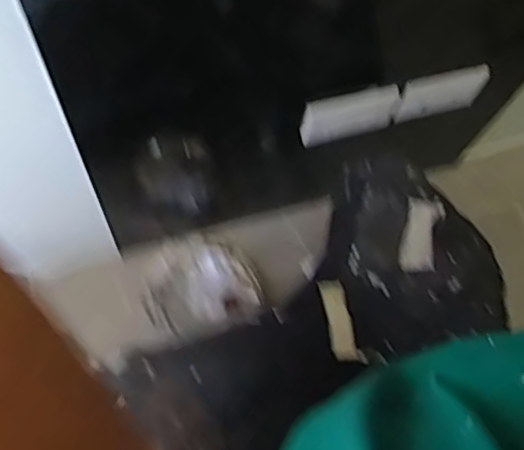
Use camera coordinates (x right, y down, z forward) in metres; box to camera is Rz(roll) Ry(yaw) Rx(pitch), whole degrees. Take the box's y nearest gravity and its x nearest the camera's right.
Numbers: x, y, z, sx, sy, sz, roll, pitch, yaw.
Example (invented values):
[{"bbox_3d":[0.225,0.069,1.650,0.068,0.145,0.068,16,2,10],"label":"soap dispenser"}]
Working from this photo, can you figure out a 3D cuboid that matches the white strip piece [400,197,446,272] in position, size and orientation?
[{"bbox_3d":[0.193,0.011,0.765,0.041,0.011,0.093,12,69,2],"label":"white strip piece"}]

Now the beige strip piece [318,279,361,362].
[{"bbox_3d":[0.090,0.111,0.745,0.027,0.004,0.097,-15,72,8],"label":"beige strip piece"}]

